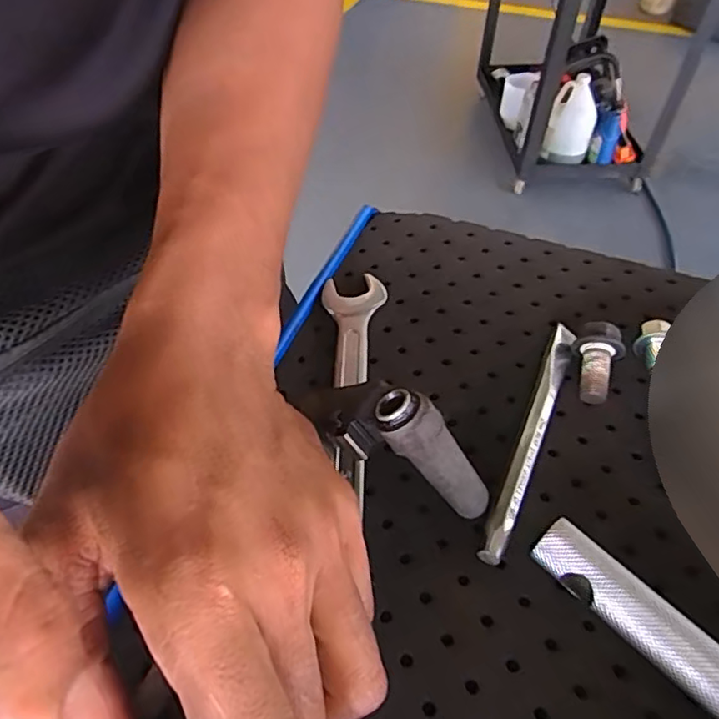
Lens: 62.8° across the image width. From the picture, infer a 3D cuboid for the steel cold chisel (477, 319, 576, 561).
[{"bbox_3d":[0.076,0.030,0.257,0.011,0.008,0.130,21,52,17],"label":"steel cold chisel"}]

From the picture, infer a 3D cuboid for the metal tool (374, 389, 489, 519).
[{"bbox_3d":[0.029,0.037,0.217,0.018,0.061,0.015,-13,34,45],"label":"metal tool"}]

